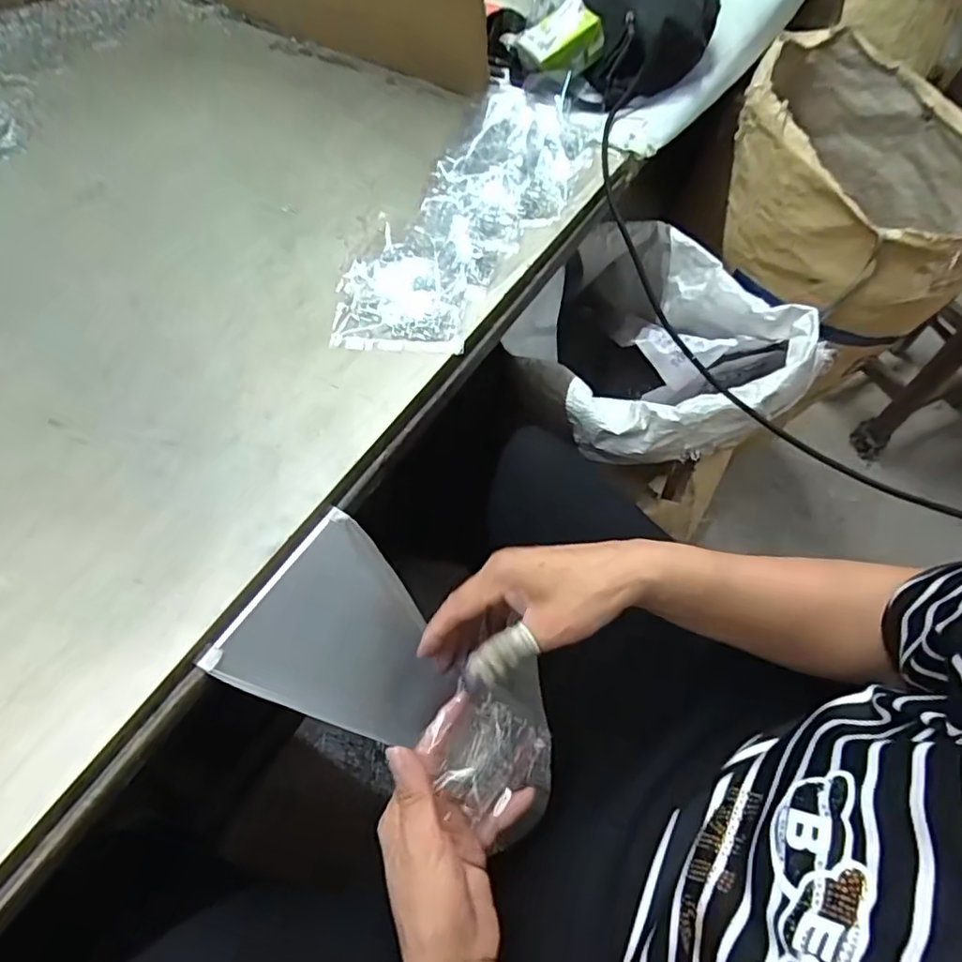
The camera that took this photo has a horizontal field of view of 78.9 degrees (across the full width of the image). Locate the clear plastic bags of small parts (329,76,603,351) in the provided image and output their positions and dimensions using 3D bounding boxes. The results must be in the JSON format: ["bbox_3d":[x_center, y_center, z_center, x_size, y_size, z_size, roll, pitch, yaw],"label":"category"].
[{"bbox_3d":[-0.010,-0.232,0.498,0.121,0.021,0.336,25,62,13],"label":"clear plastic bags of small parts"}]

